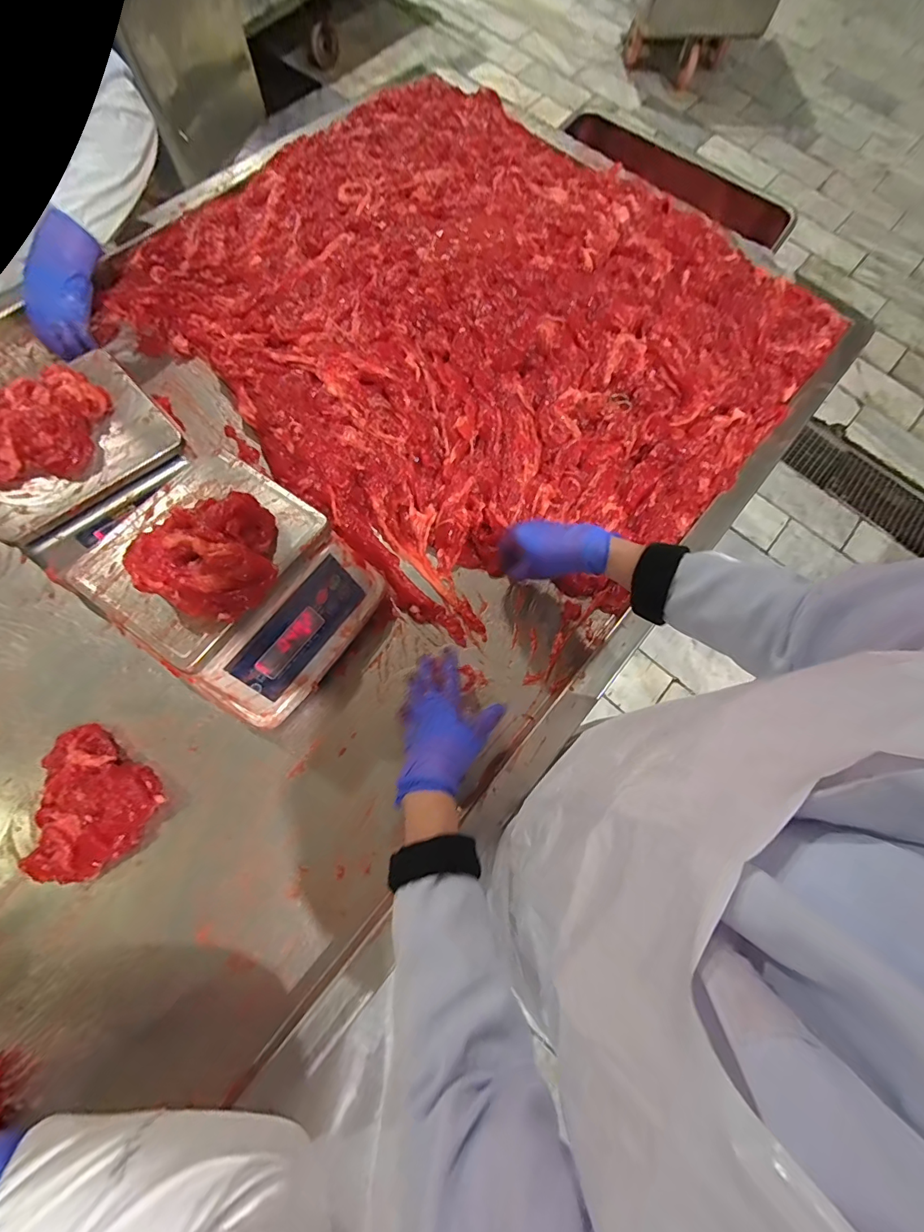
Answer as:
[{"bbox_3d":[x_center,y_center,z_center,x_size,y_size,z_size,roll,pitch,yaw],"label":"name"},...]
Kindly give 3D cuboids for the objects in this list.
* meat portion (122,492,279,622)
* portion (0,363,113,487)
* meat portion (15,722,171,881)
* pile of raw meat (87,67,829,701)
[{"bbox_3d":[-0.235,-0.062,0.430,0.104,0.050,0.122,25,73,4],"label":"meat portion"},{"bbox_3d":[-0.486,-0.218,0.517,0.106,0.049,0.156,31,74,5],"label":"portion"},{"bbox_3d":[-0.425,0.209,0.493,0.146,0.039,0.129,36,74,7],"label":"meat portion"},{"bbox_3d":[0.022,-0.499,0.711,0.933,0.077,0.829,43,78,10],"label":"pile of raw meat"}]

